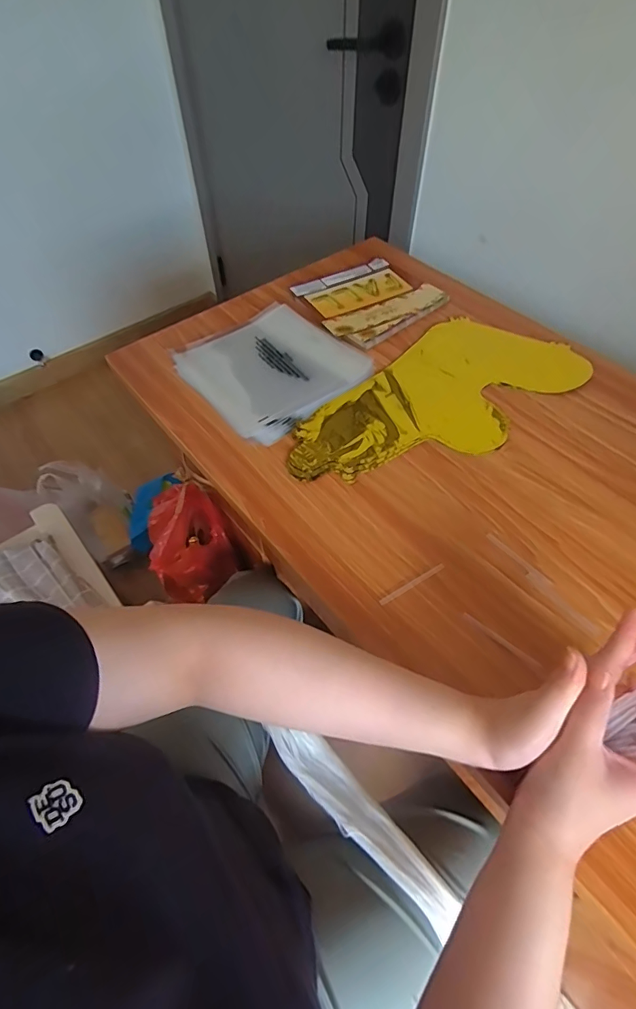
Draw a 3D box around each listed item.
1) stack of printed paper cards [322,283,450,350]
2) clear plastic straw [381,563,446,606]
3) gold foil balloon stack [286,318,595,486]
[{"bbox_3d":[0.114,-0.299,0.722,0.206,0.010,0.075,-28,59,-16],"label":"stack of printed paper cards"},{"bbox_3d":[0.096,0.081,0.471,0.079,0.004,0.007,-27,59,-15],"label":"clear plastic straw"},{"bbox_3d":[0.158,-0.142,0.624,0.433,0.013,0.202,-33,61,-19],"label":"gold foil balloon stack"}]

